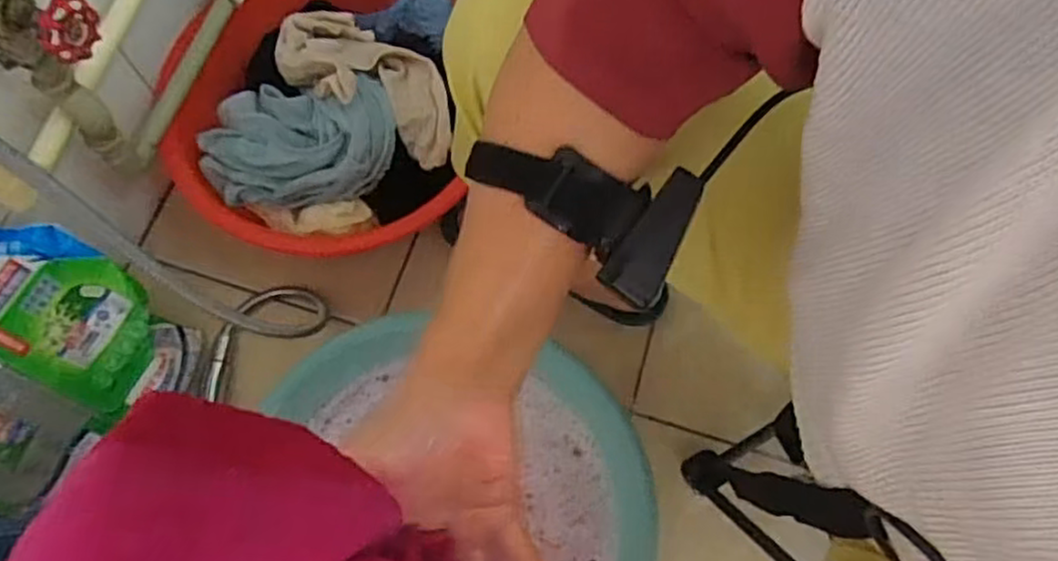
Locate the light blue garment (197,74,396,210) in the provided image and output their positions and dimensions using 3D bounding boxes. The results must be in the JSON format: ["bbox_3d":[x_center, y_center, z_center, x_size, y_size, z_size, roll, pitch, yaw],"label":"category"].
[{"bbox_3d":[-0.243,-0.144,0.747,0.196,0.074,0.122,-8,70,-5],"label":"light blue garment"}]

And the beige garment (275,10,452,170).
[{"bbox_3d":[-0.168,-0.219,0.764,0.197,0.088,0.113,22,70,6],"label":"beige garment"}]

